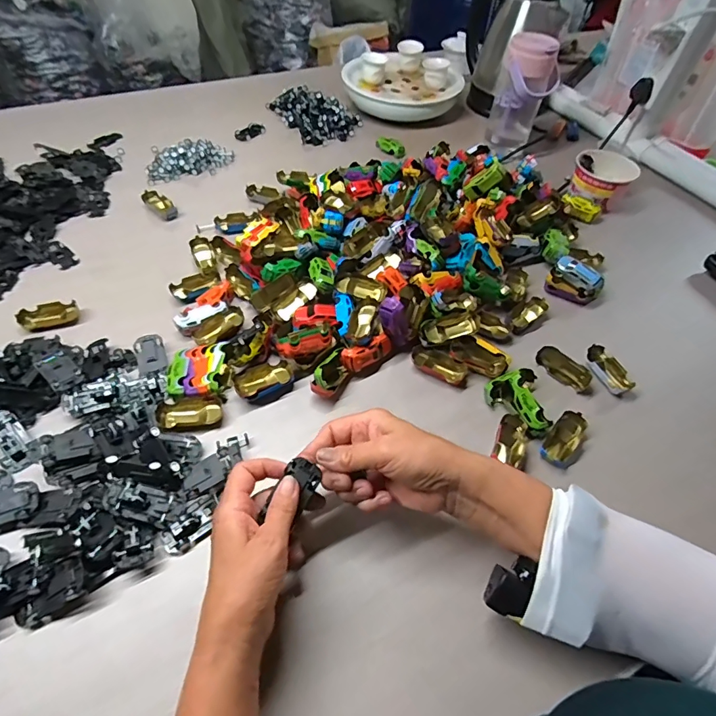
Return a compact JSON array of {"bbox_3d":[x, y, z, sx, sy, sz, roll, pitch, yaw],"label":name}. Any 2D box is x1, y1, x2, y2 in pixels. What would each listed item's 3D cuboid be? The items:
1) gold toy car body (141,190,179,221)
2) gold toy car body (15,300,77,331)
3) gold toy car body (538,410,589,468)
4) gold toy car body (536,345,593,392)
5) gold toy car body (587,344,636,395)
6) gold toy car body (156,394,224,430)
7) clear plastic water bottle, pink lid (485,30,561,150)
[{"bbox_3d":[-0.306,-0.239,0.681,0.062,0.018,0.029,36,59,22],"label":"gold toy car body"},{"bbox_3d":[-0.374,-0.051,0.532,0.060,0.014,0.035,-13,54,-12],"label":"gold toy car body"},{"bbox_3d":[0.216,0.088,0.462,0.033,0.023,0.064,33,58,21],"label":"gold toy car body"},{"bbox_3d":[0.243,0.011,0.519,0.064,0.016,0.025,38,60,23],"label":"gold toy car body"},{"bbox_3d":[0.295,0.012,0.517,0.029,0.015,0.062,-16,55,-14],"label":"gold toy car body"},{"bbox_3d":[-0.174,0.058,0.459,0.060,0.019,0.033,-6,53,-7],"label":"gold toy car body"},{"bbox_3d":[0.292,-0.462,0.771,0.094,0.163,0.087,1,53,-2],"label":"clear plastic water bottle, pink lid"}]

